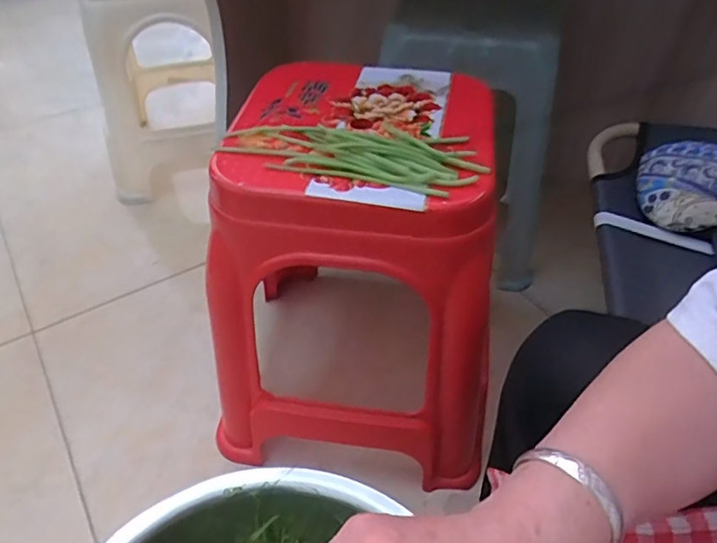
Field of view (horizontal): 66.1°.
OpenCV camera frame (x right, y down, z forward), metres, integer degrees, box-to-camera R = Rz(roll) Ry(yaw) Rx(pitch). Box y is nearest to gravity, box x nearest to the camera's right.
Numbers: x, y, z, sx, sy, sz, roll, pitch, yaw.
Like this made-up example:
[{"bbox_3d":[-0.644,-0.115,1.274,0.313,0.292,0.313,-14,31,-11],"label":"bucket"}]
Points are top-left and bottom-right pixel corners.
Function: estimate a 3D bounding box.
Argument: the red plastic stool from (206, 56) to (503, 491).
[{"bbox_3d":[0.015,0.017,0.750,0.344,0.476,0.331,8,44,8],"label":"red plastic stool"}]

